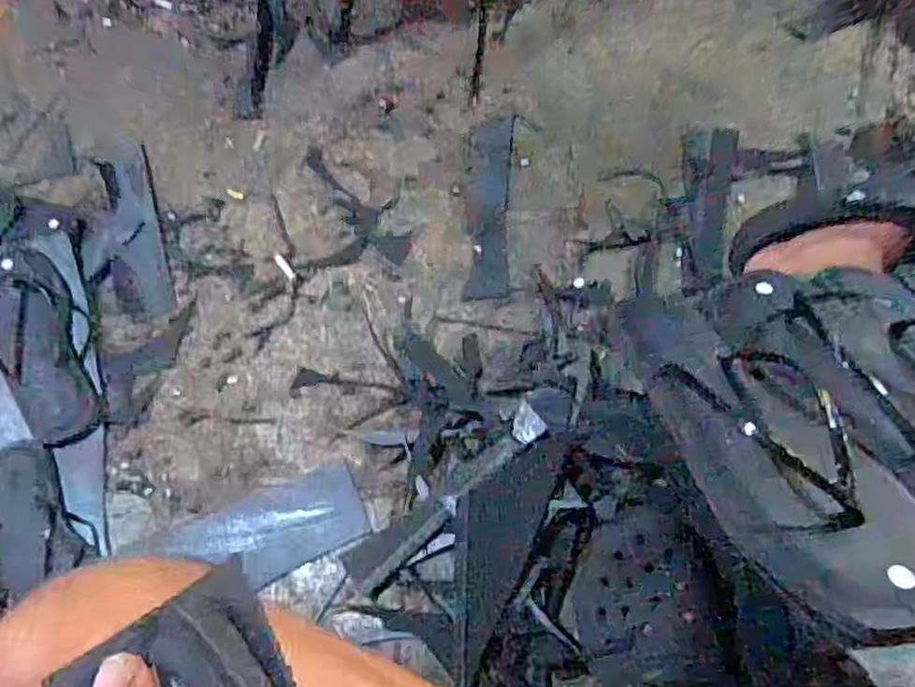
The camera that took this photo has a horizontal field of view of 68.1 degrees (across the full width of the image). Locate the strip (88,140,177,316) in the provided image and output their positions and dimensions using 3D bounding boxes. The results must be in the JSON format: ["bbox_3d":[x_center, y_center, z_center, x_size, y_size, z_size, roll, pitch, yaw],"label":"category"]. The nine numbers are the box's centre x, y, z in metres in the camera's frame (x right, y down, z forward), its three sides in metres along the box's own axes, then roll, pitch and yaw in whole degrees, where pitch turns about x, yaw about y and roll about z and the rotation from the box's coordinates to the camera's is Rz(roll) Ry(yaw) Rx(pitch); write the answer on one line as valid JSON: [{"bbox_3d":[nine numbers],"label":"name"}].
[{"bbox_3d":[-0.419,-0.148,0.852,0.086,0.016,0.289,-21,62,-3],"label":"strip"}]

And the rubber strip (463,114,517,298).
[{"bbox_3d":[0.037,-0.160,0.776,0.049,0.009,0.251,0,63,8],"label":"rubber strip"}]

